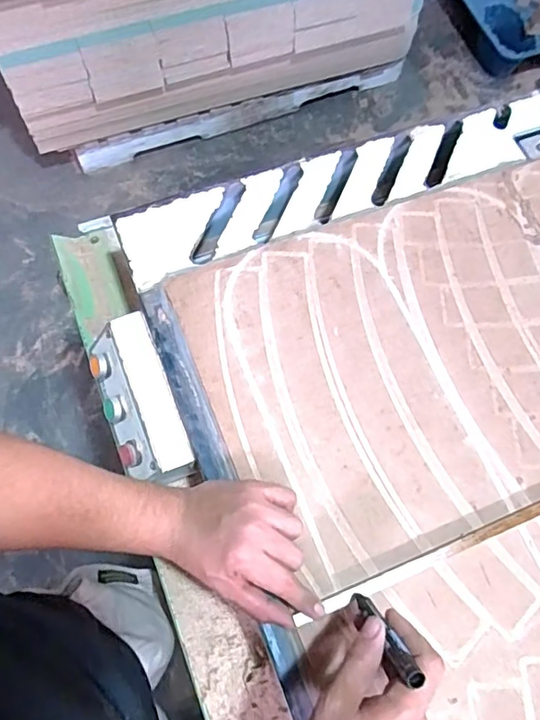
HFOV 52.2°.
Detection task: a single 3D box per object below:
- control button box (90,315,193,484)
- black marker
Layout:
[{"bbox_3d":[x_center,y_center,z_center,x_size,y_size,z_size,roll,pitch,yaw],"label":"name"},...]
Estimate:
[{"bbox_3d":[-0.146,0.047,0.604,0.076,0.062,0.187,-21,72,-10],"label":"control button box"},{"bbox_3d":[0.090,0.218,0.446,0.011,0.117,0.013,-18,94,-9],"label":"black marker"}]

